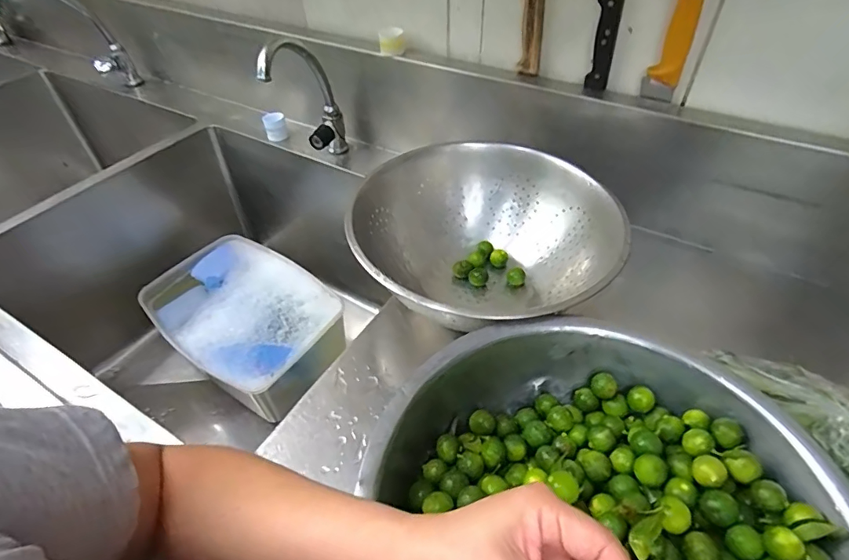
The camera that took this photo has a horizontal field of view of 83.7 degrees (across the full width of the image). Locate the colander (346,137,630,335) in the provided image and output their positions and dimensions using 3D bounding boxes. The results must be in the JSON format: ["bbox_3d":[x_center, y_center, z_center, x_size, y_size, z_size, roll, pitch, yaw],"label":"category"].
[{"bbox_3d":[0.076,-0.035,0.614,0.306,0.143,0.318,-4,46,-1],"label":"colander"}]

